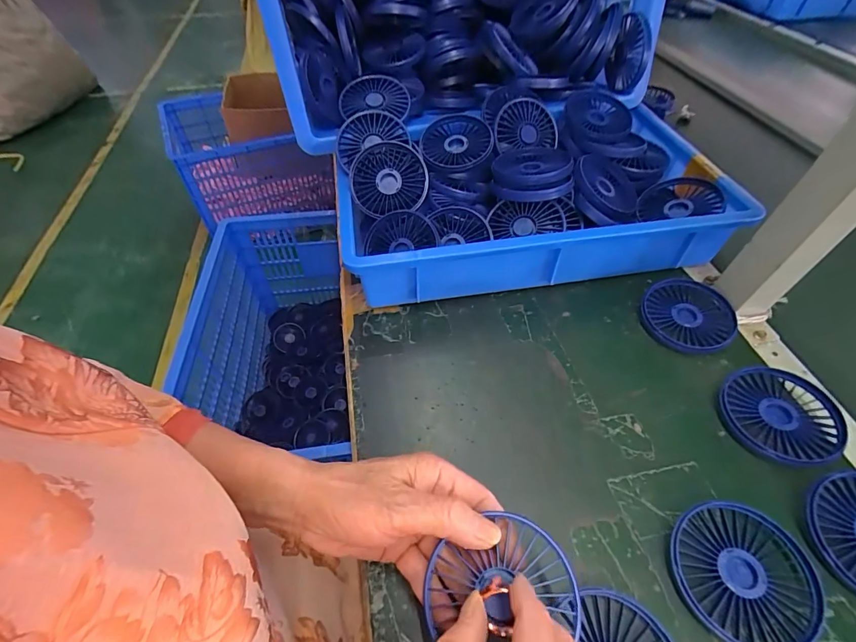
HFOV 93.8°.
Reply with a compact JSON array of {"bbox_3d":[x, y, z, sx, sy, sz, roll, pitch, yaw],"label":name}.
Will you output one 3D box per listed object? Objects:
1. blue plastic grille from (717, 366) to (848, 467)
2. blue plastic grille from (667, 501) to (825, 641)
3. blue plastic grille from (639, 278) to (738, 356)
[{"bbox_3d":[0.304,0.080,0.345,0.087,0.012,0.088,-6,52,-4],"label":"blue plastic grille"},{"bbox_3d":[0.214,0.172,0.273,0.087,0.012,0.085,0,52,0],"label":"blue plastic grille"},{"bbox_3d":[0.269,-0.007,0.415,0.085,0.013,0.092,29,57,21],"label":"blue plastic grille"}]

